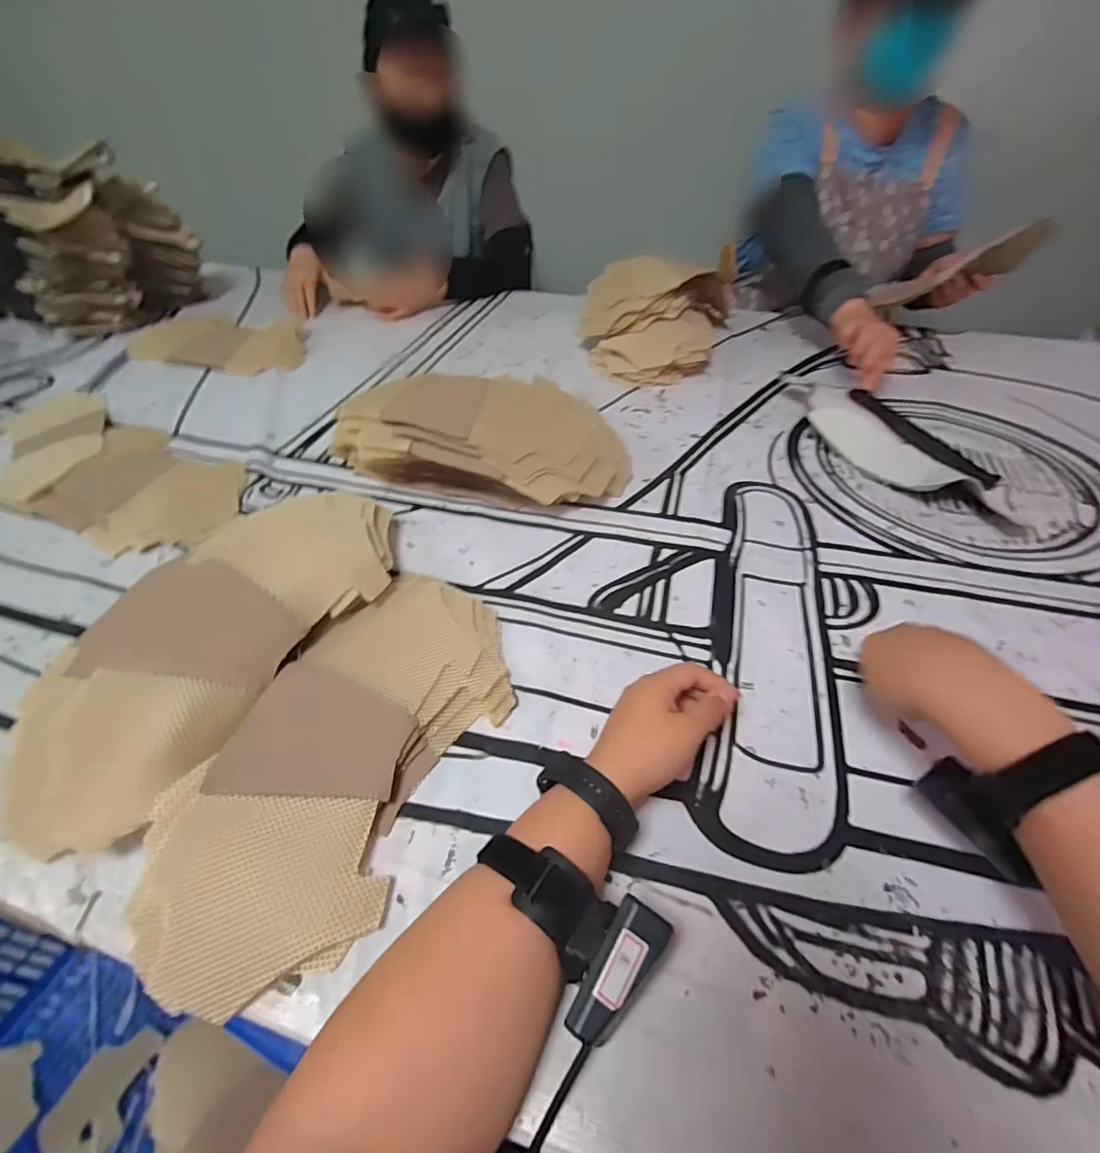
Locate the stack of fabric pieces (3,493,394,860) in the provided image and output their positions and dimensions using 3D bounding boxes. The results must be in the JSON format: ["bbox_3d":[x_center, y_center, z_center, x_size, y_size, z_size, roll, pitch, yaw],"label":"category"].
[{"bbox_3d":[-0.267,0.047,0.449,0.178,0.073,0.363,15,48,15],"label":"stack of fabric pieces"}]

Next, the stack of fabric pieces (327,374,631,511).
[{"bbox_3d":[-0.084,-0.154,0.613,0.349,0.108,0.158,6,47,7],"label":"stack of fabric pieces"}]

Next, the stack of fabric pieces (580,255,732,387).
[{"bbox_3d":[0.167,-0.426,0.864,0.234,0.107,0.283,10,47,11],"label":"stack of fabric pieces"}]

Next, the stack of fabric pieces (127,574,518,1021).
[{"bbox_3d":[-0.145,0.124,0.393,0.160,0.037,0.315,19,49,18],"label":"stack of fabric pieces"}]

